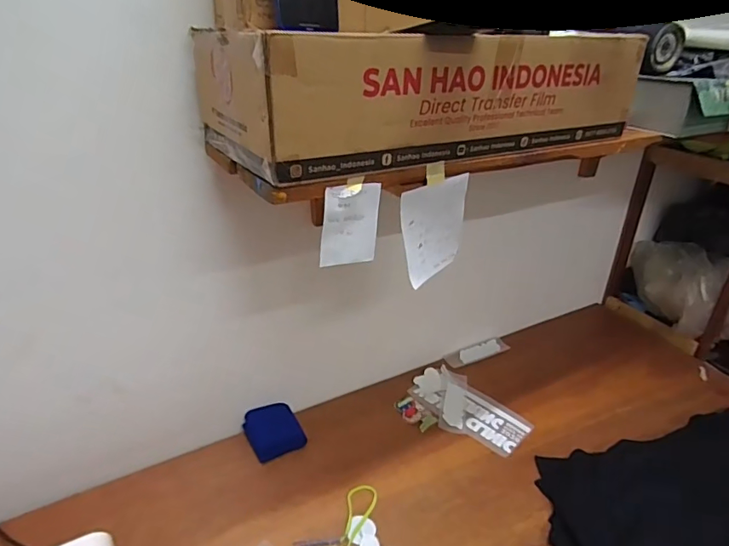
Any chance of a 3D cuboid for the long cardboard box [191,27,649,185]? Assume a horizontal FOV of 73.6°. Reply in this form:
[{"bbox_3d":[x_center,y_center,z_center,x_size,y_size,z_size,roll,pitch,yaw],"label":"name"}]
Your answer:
[{"bbox_3d":[0.098,-0.282,0.733,0.618,0.146,0.265,-14,32,-26],"label":"long cardboard box"}]

